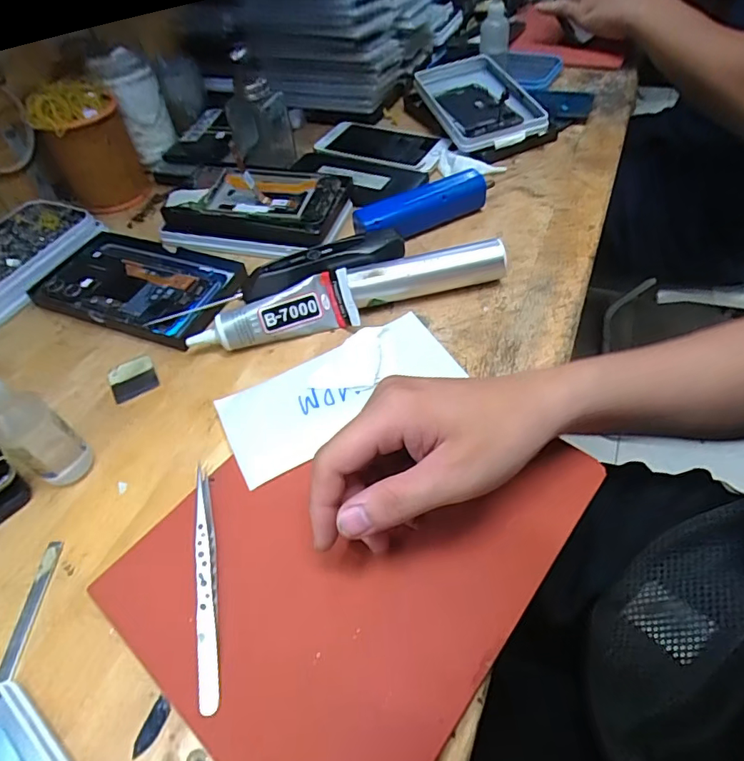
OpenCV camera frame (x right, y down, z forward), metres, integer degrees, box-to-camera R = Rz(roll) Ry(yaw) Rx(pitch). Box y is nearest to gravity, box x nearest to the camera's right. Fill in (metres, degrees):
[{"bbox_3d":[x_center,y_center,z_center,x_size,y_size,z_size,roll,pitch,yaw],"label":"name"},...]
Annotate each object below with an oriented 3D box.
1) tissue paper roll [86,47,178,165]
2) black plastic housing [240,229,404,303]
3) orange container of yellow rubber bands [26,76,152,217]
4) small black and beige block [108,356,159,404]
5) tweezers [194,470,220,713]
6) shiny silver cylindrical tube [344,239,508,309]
[{"bbox_3d":[-0.268,-0.316,0.568,0.061,0.102,0.049,-29,54,-17],"label":"tissue paper roll"},{"bbox_3d":[-0.041,-0.101,0.420,0.143,0.018,0.029,-17,51,-8],"label":"black plastic housing"},{"bbox_3d":[-0.300,-0.251,0.531,0.084,0.115,0.082,-29,54,-17],"label":"orange container of yellow rubber bands"},{"bbox_3d":[-0.191,-0.003,0.394,0.035,0.004,0.039,-27,53,-15],"label":"small black and beige block"},{"bbox_3d":[-0.094,0.108,0.279,0.011,0.010,0.134,-13,51,-4],"label":"tweezers"},{"bbox_3d":[0.046,-0.091,0.412,0.130,0.028,0.025,-12,53,-5],"label":"shiny silver cylindrical tube"}]

